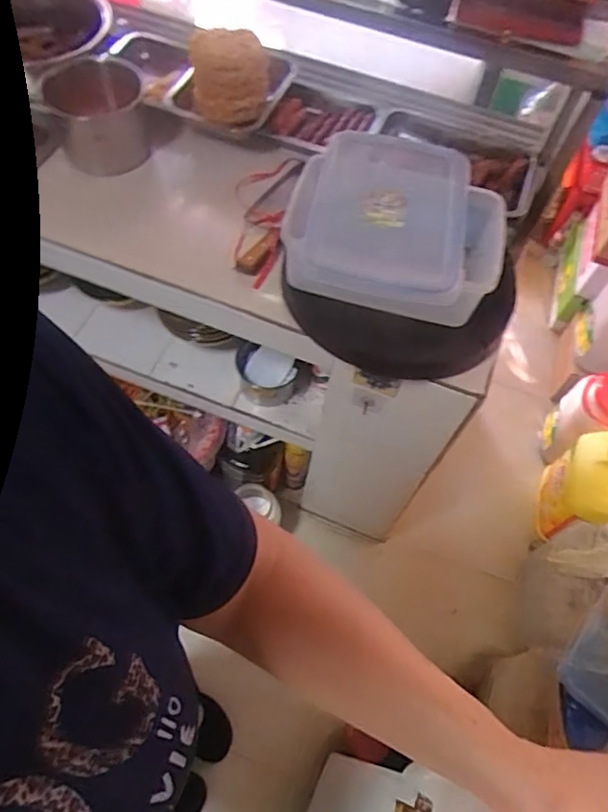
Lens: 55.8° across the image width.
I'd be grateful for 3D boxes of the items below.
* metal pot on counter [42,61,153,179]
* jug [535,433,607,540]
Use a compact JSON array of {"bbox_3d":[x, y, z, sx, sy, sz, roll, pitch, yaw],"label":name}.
[{"bbox_3d":[-0.353,-0.497,0.994,0.153,0.119,0.162,-9,61,-9],"label":"metal pot on counter"},{"bbox_3d":[0.726,0.226,1.484,0.155,0.300,0.251,16,61,5],"label":"jug"}]

